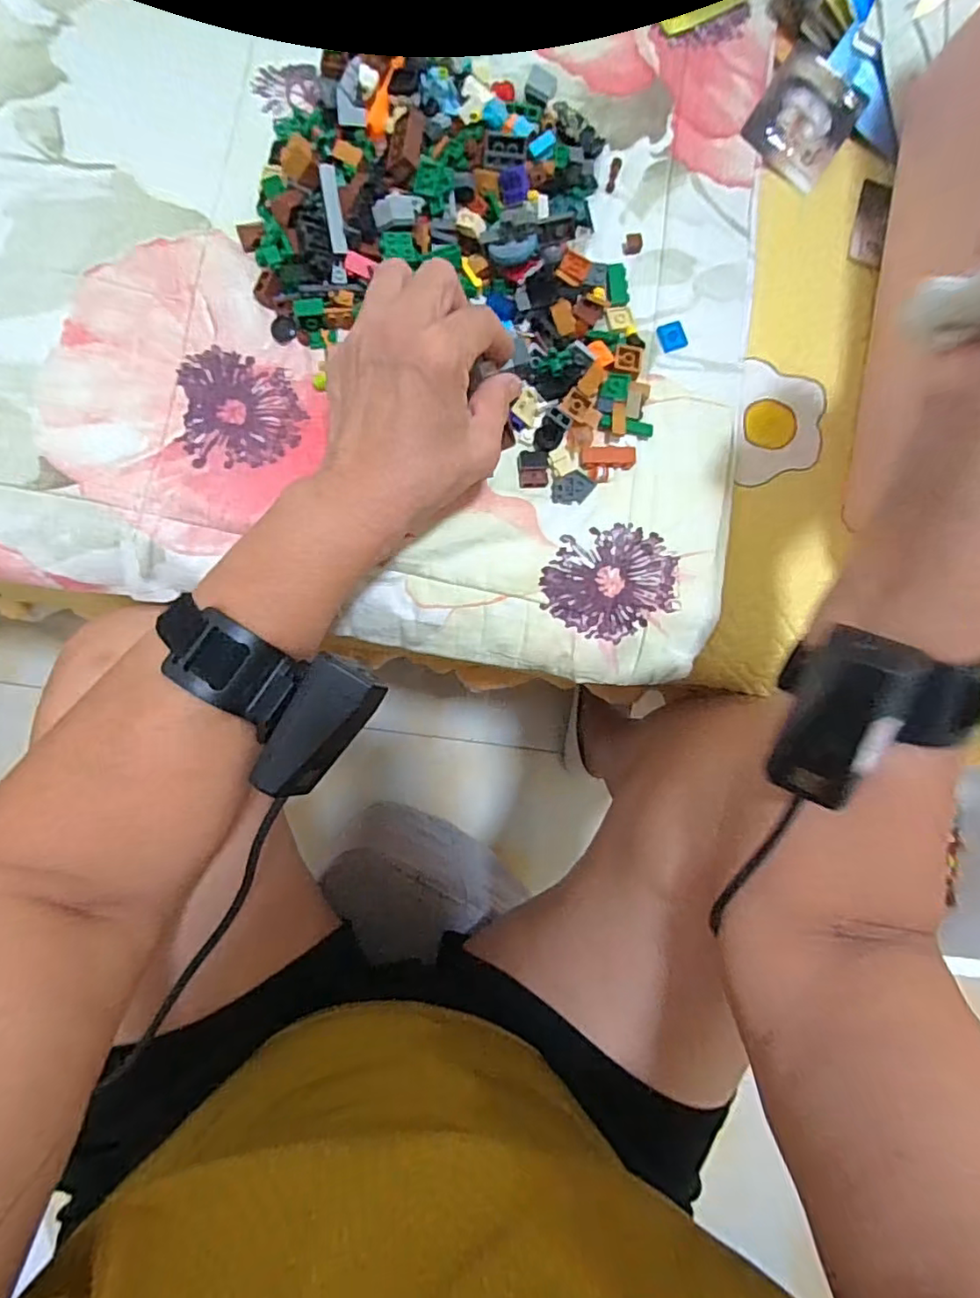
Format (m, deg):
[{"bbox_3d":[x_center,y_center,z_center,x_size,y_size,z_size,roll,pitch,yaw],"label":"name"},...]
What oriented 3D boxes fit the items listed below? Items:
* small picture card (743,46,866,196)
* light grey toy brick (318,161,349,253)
[{"bbox_3d":[0.201,-0.340,0.378,0.058,0.009,0.066,32,97,-10],"label":"small picture card"},{"bbox_3d":[-0.088,-0.248,0.331,0.009,0.004,0.047,-9,89,-7],"label":"light grey toy brick"}]

